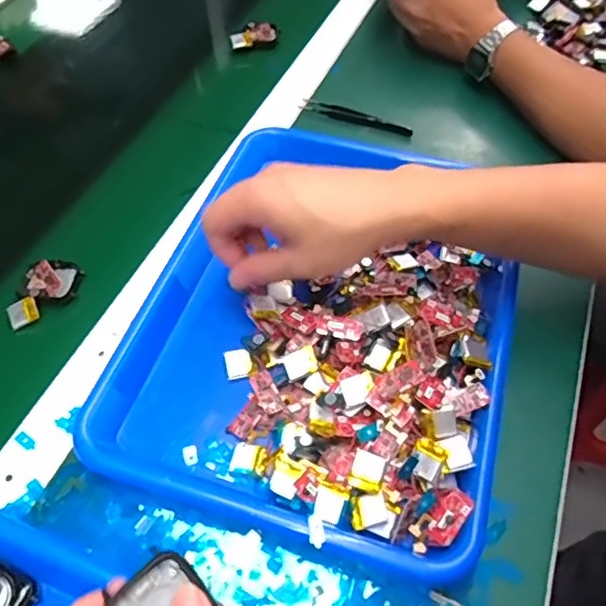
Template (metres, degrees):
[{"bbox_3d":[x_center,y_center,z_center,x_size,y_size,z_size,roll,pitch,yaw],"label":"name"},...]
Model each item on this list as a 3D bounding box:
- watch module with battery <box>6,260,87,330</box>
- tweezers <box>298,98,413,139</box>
[{"bbox_3d":[-0.204,-0.012,0.440,0.064,0.015,0.039,-38,63,-23],"label":"watch module with battery"},{"bbox_3d":[0.053,-0.189,0.578,0.120,0.010,0.014,22,58,15],"label":"tweezers"}]

